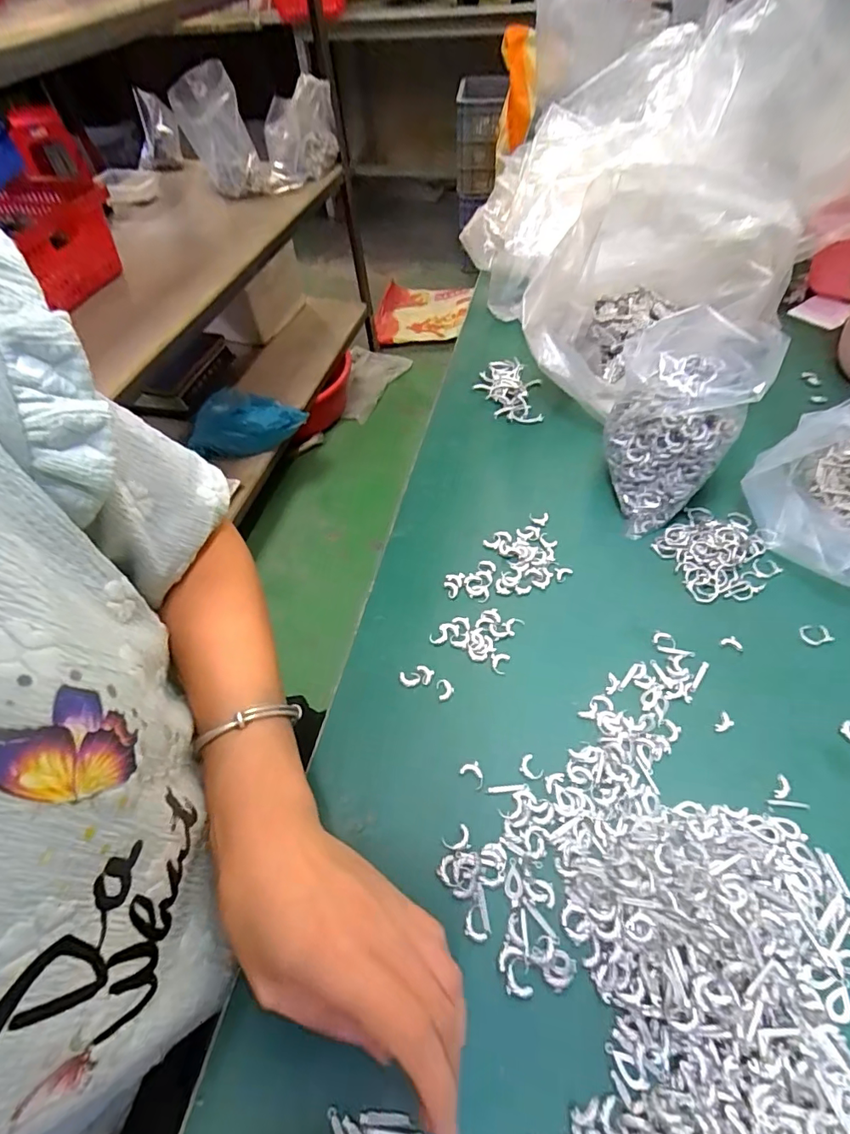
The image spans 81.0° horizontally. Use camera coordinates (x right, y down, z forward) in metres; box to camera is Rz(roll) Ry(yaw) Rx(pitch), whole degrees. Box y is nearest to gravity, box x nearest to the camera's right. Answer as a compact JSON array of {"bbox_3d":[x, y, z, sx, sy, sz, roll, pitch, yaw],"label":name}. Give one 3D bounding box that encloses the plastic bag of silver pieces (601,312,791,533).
[{"bbox_3d":[0.195,-0.115,0.389,0.092,0.116,0.138,24,59,19],"label":"plastic bag of silver pieces"}]

